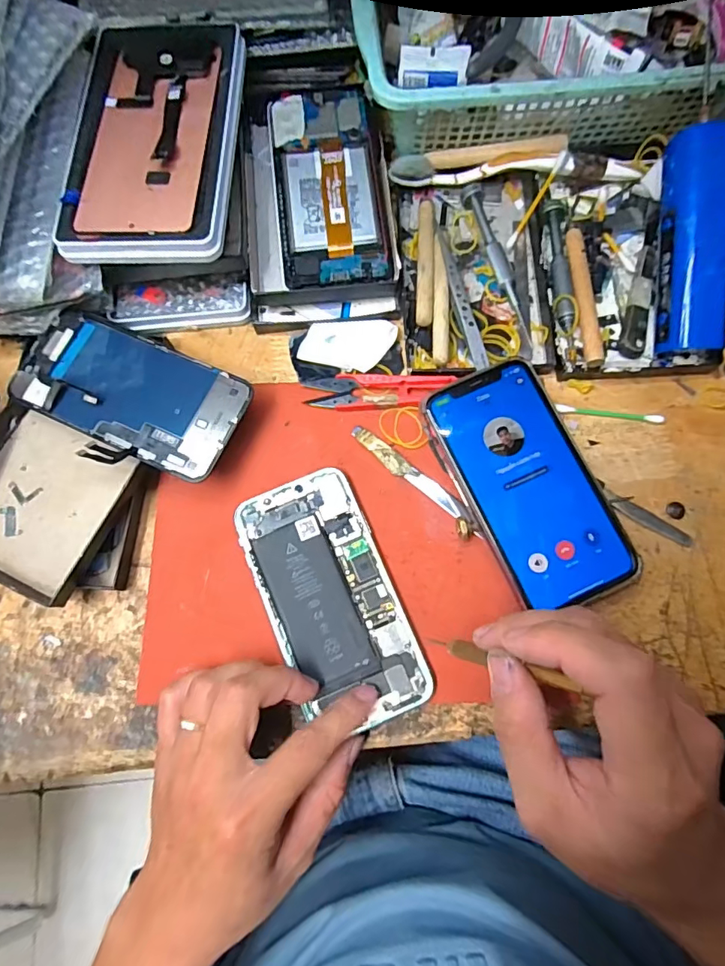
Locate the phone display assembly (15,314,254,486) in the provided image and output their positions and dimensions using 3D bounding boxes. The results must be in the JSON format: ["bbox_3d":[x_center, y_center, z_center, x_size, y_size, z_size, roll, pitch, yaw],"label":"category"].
[{"bbox_3d":[-0.145,-0.054,0.311,0.139,0.011,0.079,26,78,6],"label":"phone display assembly"}]

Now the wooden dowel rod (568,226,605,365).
[{"bbox_3d":[0.149,-0.126,0.341,0.012,0.010,0.100,-6,76,1],"label":"wooden dowel rod"}]

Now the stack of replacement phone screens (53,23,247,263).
[{"bbox_3d":[-0.131,-0.223,0.321,0.100,0.013,0.174,3,76,3],"label":"stack of replacement phone screens"}]

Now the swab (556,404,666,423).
[{"bbox_3d":[0.162,-0.045,0.329,0.067,0.007,0.007,9,77,5],"label":"swab"}]

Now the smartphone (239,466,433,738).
[{"bbox_3d":[-0.017,0.067,0.300,0.074,0.004,0.149,-29,76,-5],"label":"smartphone"}]

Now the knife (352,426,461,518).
[{"bbox_3d":[0.028,-0.008,0.320,0.084,0.004,0.012,40,81,11],"label":"knife"}]

